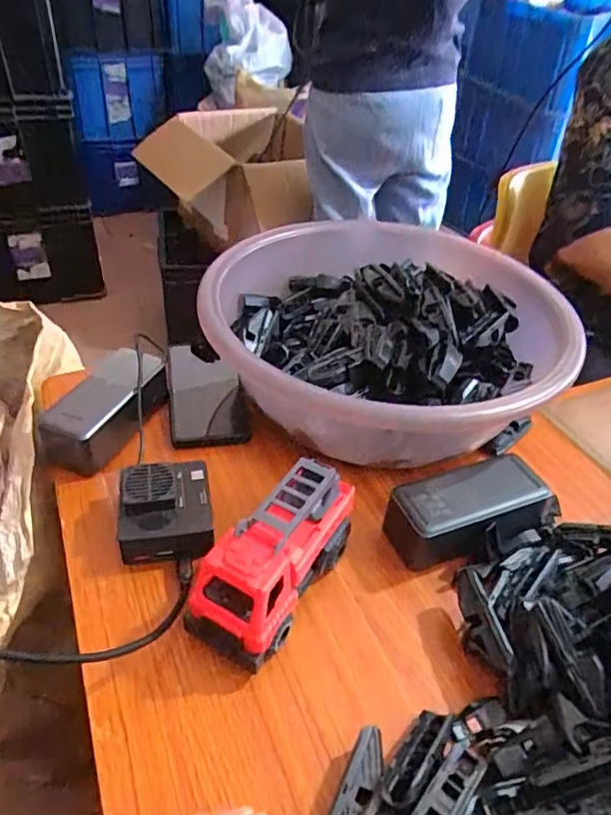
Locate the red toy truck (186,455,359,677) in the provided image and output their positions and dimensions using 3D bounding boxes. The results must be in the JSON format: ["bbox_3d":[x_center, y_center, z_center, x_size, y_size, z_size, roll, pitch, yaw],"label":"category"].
[{"bbox_3d":[-0.015,0.104,0.396,0.055,0.085,0.136,28,46,25],"label":"red toy truck"}]

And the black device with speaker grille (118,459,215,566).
[{"bbox_3d":[-0.111,0.078,0.448,0.068,0.047,0.075,-5,41,-11],"label":"black device with speaker grille"}]

